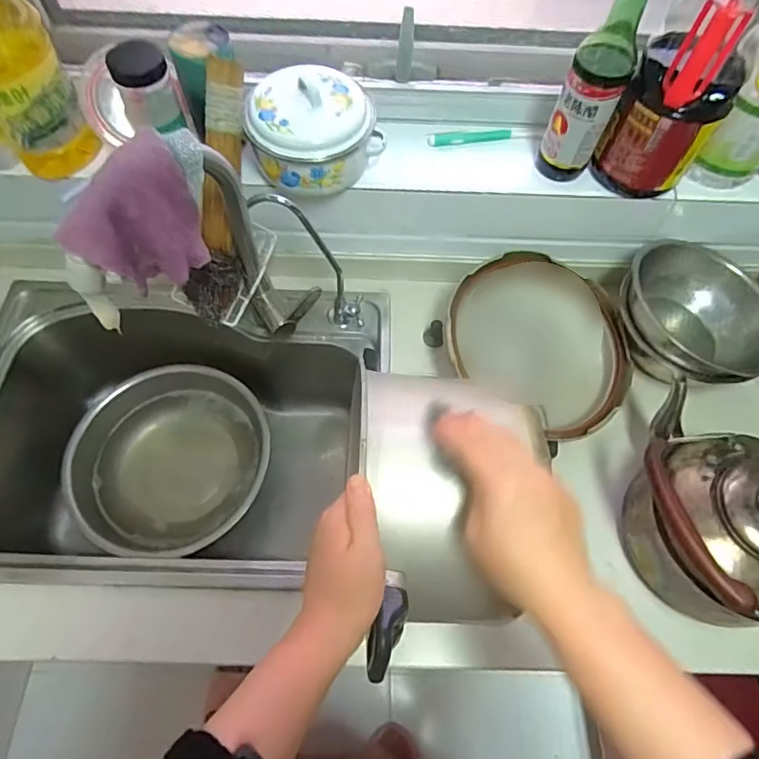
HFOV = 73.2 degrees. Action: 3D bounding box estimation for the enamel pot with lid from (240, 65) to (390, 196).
[{"bbox_3d":[-0.082,-0.308,0.638,0.154,0.103,0.126,-16,64,-10],"label":"enamel pot with lid"}]

